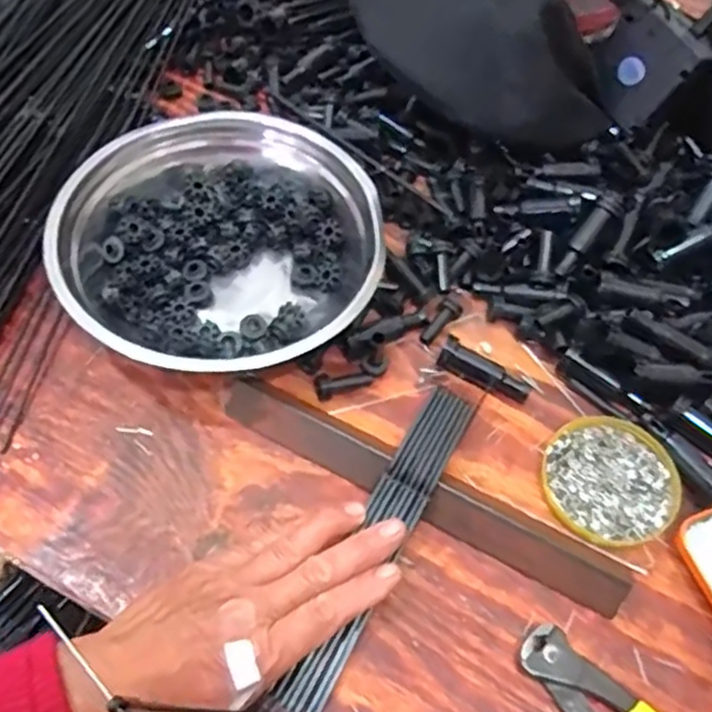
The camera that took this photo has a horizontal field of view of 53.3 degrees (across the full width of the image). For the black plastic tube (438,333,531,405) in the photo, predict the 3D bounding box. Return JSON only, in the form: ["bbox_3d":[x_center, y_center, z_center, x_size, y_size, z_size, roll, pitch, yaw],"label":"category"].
[{"bbox_3d":[0.088,0.011,0.482,0.064,0.023,0.020,25,60,12],"label":"black plastic tube"}]

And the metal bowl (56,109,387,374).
[{"bbox_3d":[-0.093,-0.076,0.493,0.204,0.073,0.214,2,58,-3],"label":"metal bowl"}]

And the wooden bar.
[{"bbox_3d":[0.035,0.080,0.435,0.265,0.017,0.027,27,60,13],"label":"wooden bar"}]

